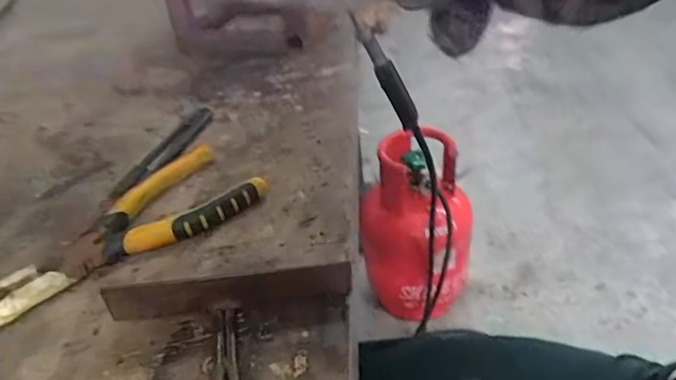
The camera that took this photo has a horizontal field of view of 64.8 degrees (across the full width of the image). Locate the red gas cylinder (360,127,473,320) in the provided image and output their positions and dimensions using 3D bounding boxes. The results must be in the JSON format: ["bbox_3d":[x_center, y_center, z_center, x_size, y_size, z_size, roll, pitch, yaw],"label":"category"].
[{"bbox_3d":[0.172,0.085,1.157,0.225,0.371,0.237,2,38,10],"label":"red gas cylinder"}]

